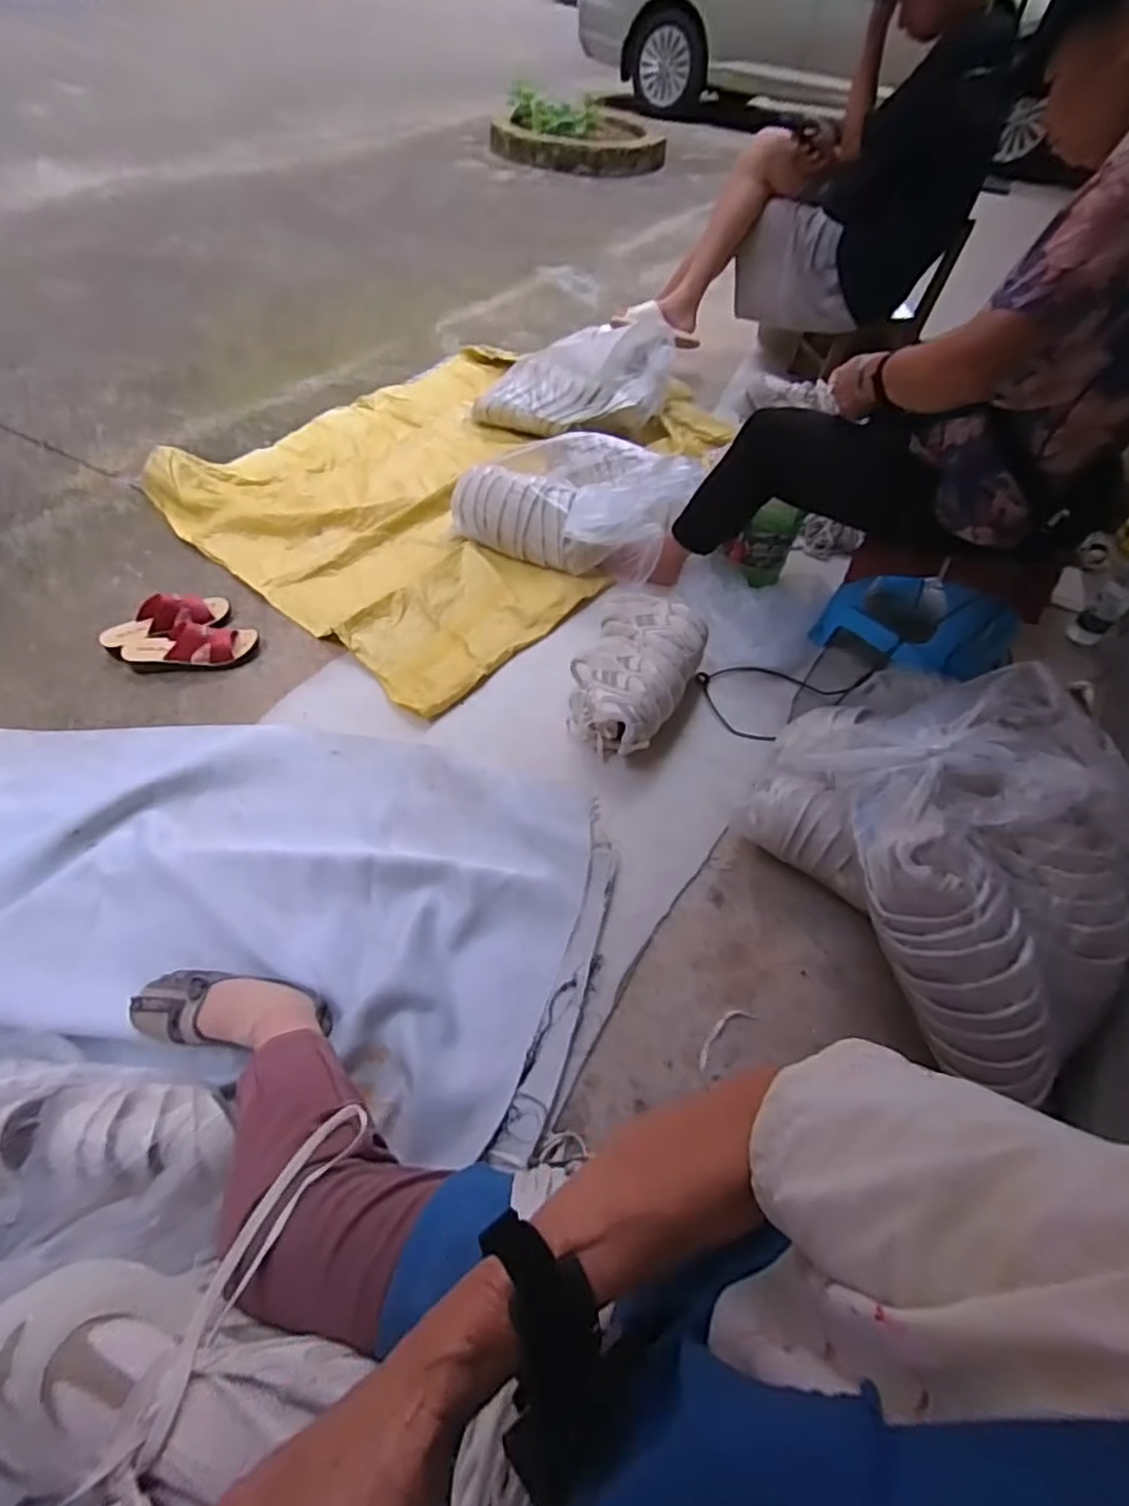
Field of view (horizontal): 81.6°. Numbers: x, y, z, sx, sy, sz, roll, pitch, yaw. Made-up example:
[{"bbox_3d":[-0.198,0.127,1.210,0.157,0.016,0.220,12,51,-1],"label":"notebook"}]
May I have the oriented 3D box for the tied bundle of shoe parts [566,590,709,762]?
[{"bbox_3d":[0.118,-0.151,1.193,0.215,0.138,0.321,25,55,11],"label":"tied bundle of shoe parts"}]

